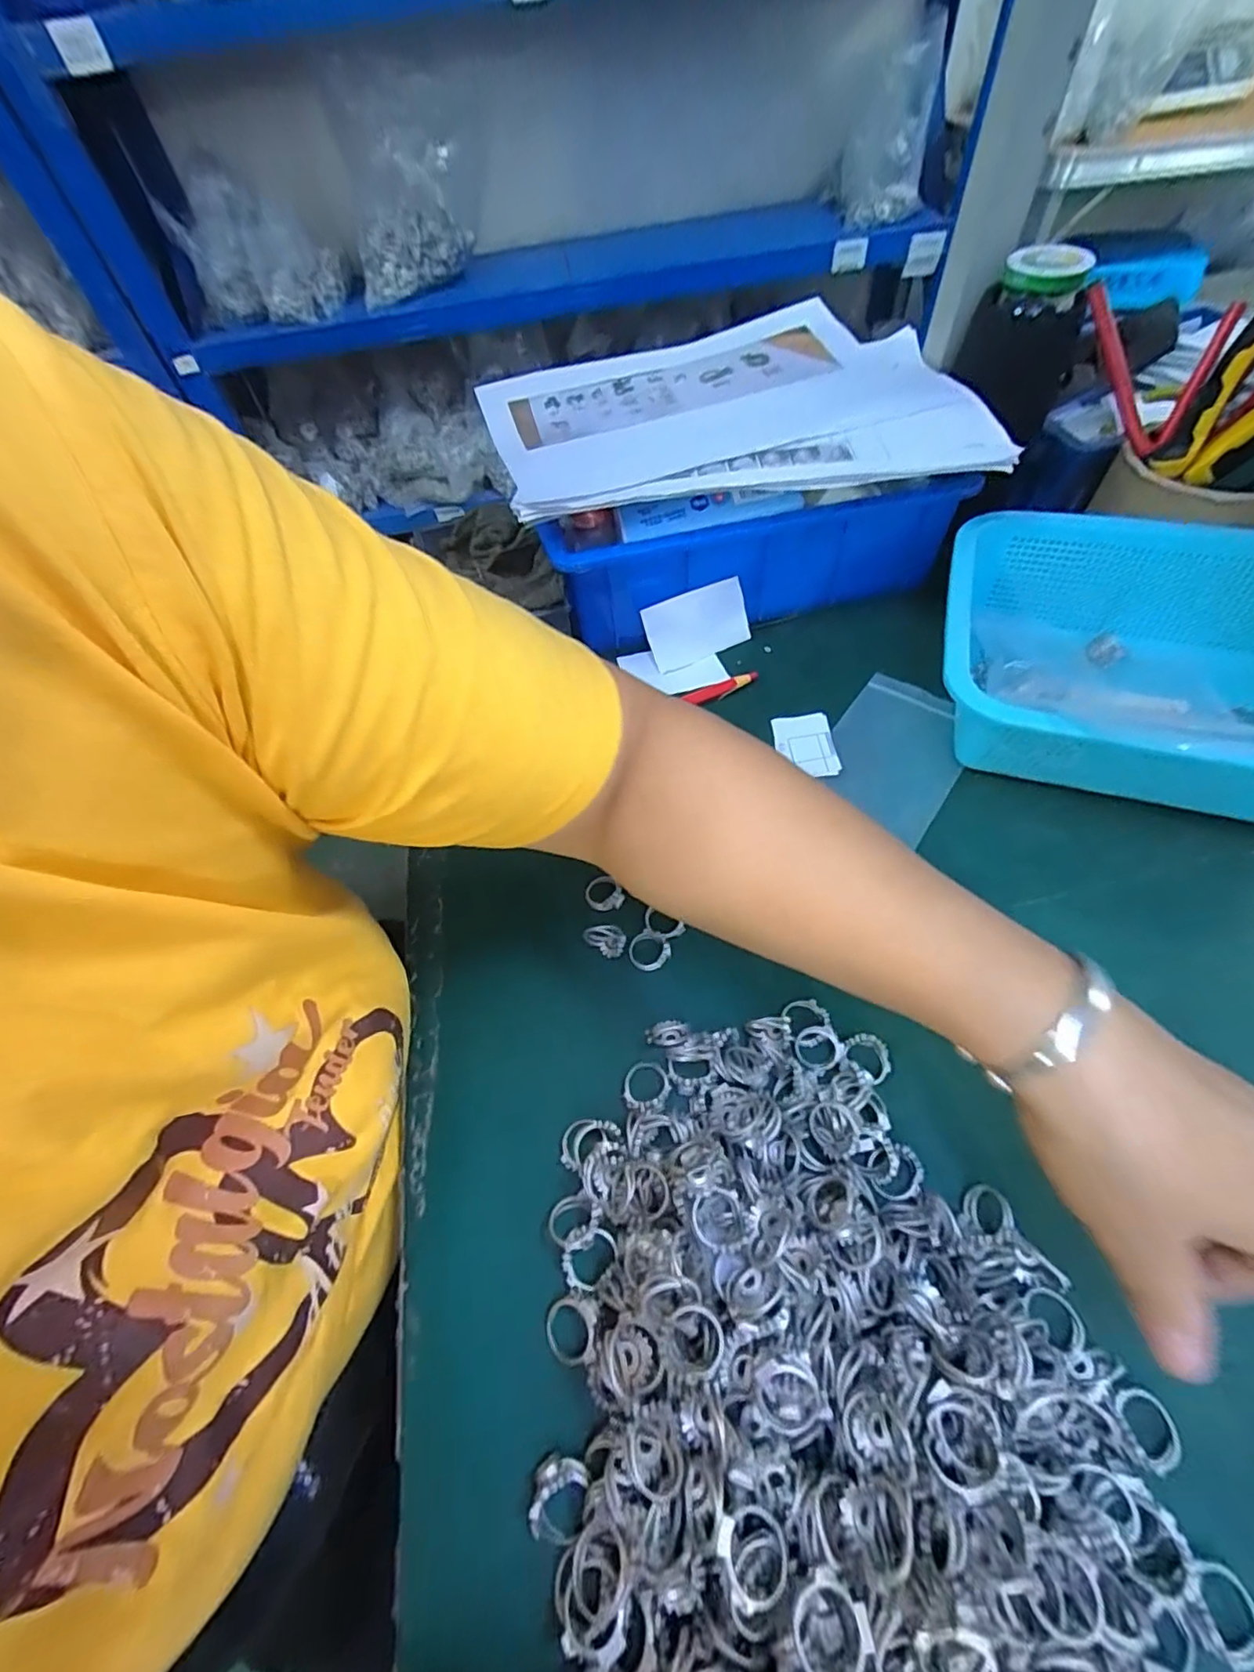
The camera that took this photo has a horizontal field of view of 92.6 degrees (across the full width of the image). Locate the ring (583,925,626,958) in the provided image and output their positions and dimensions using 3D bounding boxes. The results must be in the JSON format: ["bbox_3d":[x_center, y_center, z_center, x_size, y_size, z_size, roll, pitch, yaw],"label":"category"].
[{"bbox_3d":[-0.012,0.056,0.316,0.021,0.018,0.012,-7,56,0],"label":"ring"}]

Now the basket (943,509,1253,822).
[{"bbox_3d":[0.315,-0.092,0.345,0.253,0.079,0.192,14,59,14],"label":"basket"}]

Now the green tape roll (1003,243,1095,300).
[{"bbox_3d":[0.256,-0.345,0.365,0.046,0.017,0.039,22,61,18],"label":"green tape roll"}]

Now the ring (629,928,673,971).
[{"bbox_3d":[0.011,0.060,0.316,0.021,0.006,0.021,-2,56,3],"label":"ring"}]

